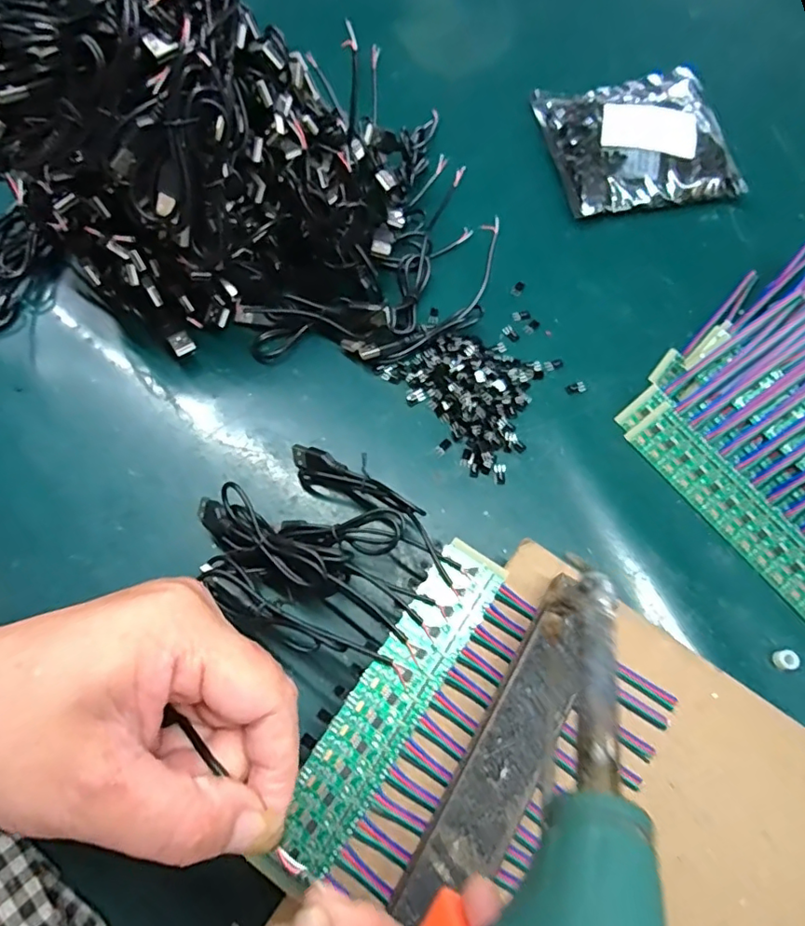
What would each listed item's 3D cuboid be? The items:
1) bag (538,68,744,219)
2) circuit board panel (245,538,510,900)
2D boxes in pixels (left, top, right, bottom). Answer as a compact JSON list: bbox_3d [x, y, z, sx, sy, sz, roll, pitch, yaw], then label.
[{"bbox_3d":[0.188,-0.262,0.438,0.141,0.022,0.138,-9,69,-5],"label":"bag"},{"bbox_3d":[-0.006,0.109,0.255,0.033,0.004,0.162,32,70,10],"label":"circuit board panel"}]

